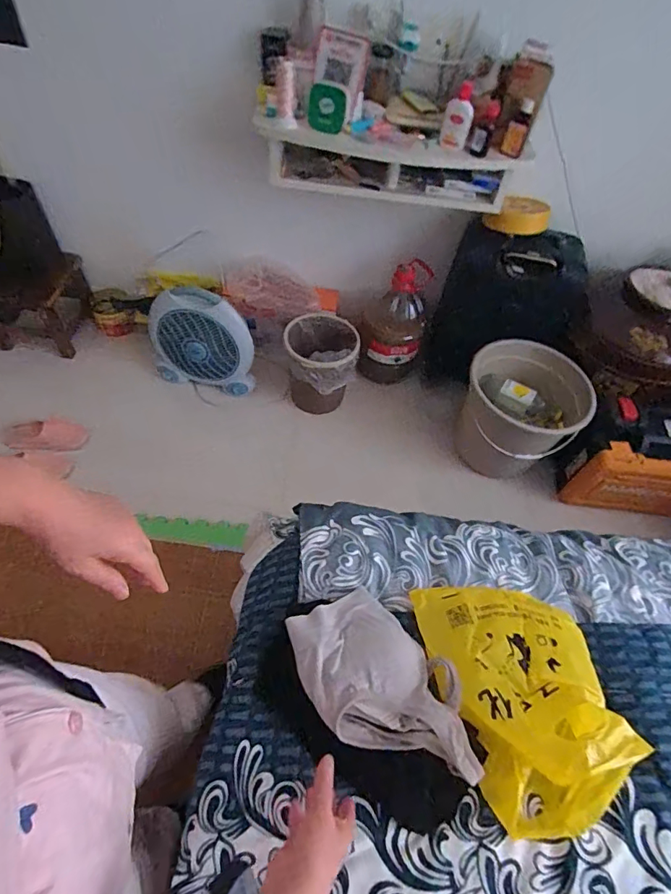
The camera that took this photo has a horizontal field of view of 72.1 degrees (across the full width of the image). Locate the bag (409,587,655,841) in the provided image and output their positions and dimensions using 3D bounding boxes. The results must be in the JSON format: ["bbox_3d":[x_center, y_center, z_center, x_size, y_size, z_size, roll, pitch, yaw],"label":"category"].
[{"bbox_3d":[0.254,0.286,0.576,0.210,0.127,0.302,-13,58,-15],"label":"bag"}]

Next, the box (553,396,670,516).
[{"bbox_3d":[0.921,0.028,1.419,0.404,0.294,0.220,11,55,1],"label":"box"}]

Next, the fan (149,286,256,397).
[{"bbox_3d":[-0.458,-0.345,1.571,0.352,0.369,0.117,6,55,-2],"label":"fan"}]

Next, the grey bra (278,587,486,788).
[{"bbox_3d":[0.062,0.307,0.583,0.157,0.067,0.265,-34,65,-26],"label":"grey bra"}]

